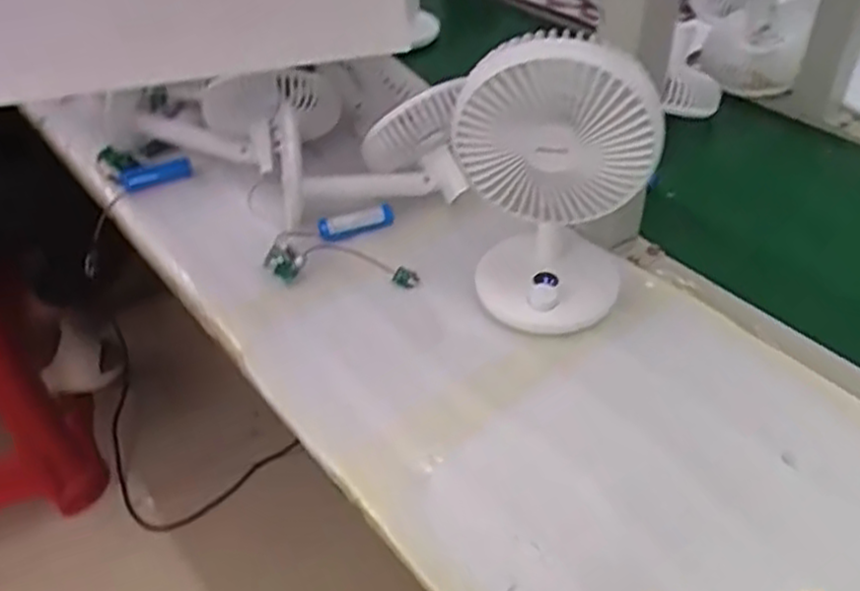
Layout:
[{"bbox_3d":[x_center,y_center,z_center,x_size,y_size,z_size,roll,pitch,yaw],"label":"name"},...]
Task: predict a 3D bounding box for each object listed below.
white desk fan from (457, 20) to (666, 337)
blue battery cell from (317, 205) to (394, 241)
[{"bbox_3d":[0.082,-0.085,0.545,0.124,0.208,0.087,2,40,4],"label":"white desk fan"},{"bbox_3d":[-0.065,-0.064,0.694,0.069,0.017,0.015,-19,43,-20],"label":"blue battery cell"}]

